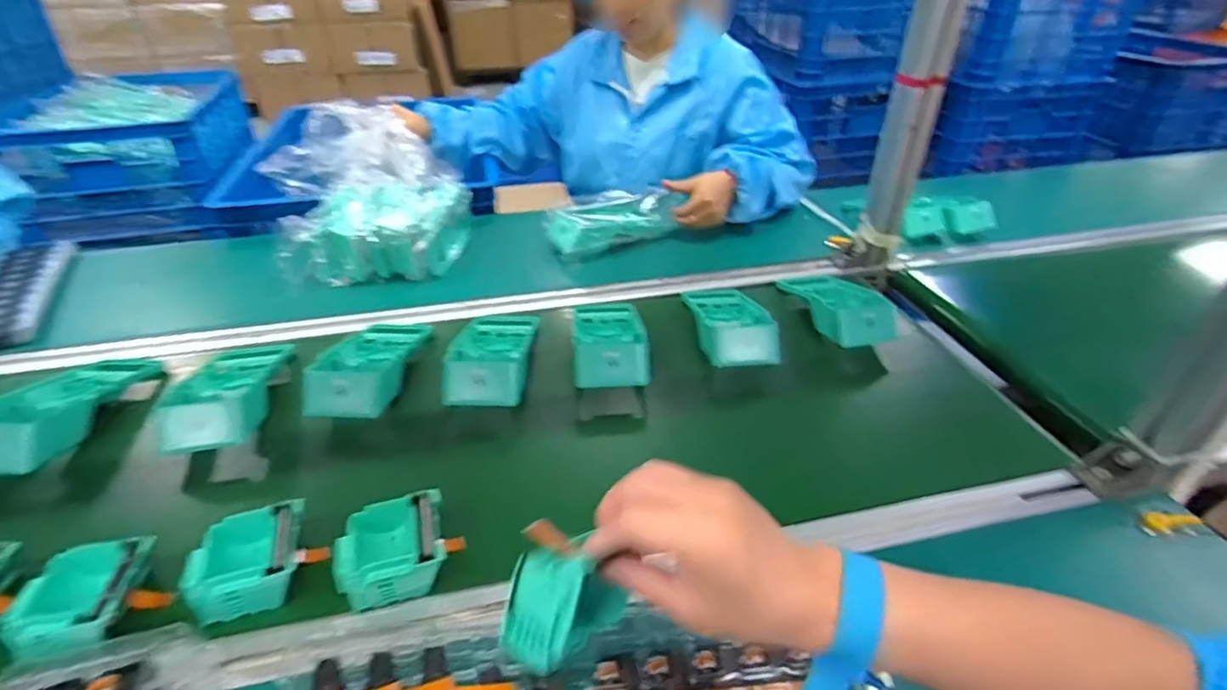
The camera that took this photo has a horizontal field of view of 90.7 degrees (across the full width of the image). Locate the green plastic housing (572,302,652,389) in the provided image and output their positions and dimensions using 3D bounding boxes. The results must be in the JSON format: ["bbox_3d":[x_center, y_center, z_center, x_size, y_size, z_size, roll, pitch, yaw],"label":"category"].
[{"bbox_3d":[-0.007,-0.003,0.743,0.103,0.043,0.179,-6,22,-6],"label":"green plastic housing"}]

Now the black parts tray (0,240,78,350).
[{"bbox_3d":[-0.821,-0.077,0.829,0.102,0.023,0.307,-19,41,-24],"label":"black parts tray"}]

